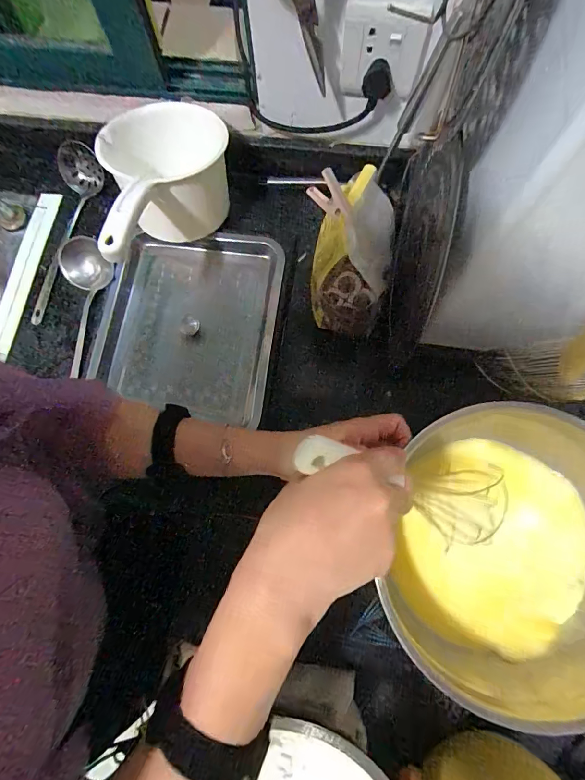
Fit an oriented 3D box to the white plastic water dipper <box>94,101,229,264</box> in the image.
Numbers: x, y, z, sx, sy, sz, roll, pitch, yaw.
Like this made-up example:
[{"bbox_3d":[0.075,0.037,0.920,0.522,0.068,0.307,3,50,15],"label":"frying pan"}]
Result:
[{"bbox_3d":[-0.151,-0.260,0.480,0.156,0.122,0.238,-17,76,-3],"label":"white plastic water dipper"}]

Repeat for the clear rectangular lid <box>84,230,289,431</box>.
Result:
[{"bbox_3d":[-0.147,-0.097,0.548,0.238,0.042,0.253,8,76,4],"label":"clear rectangular lid"}]

